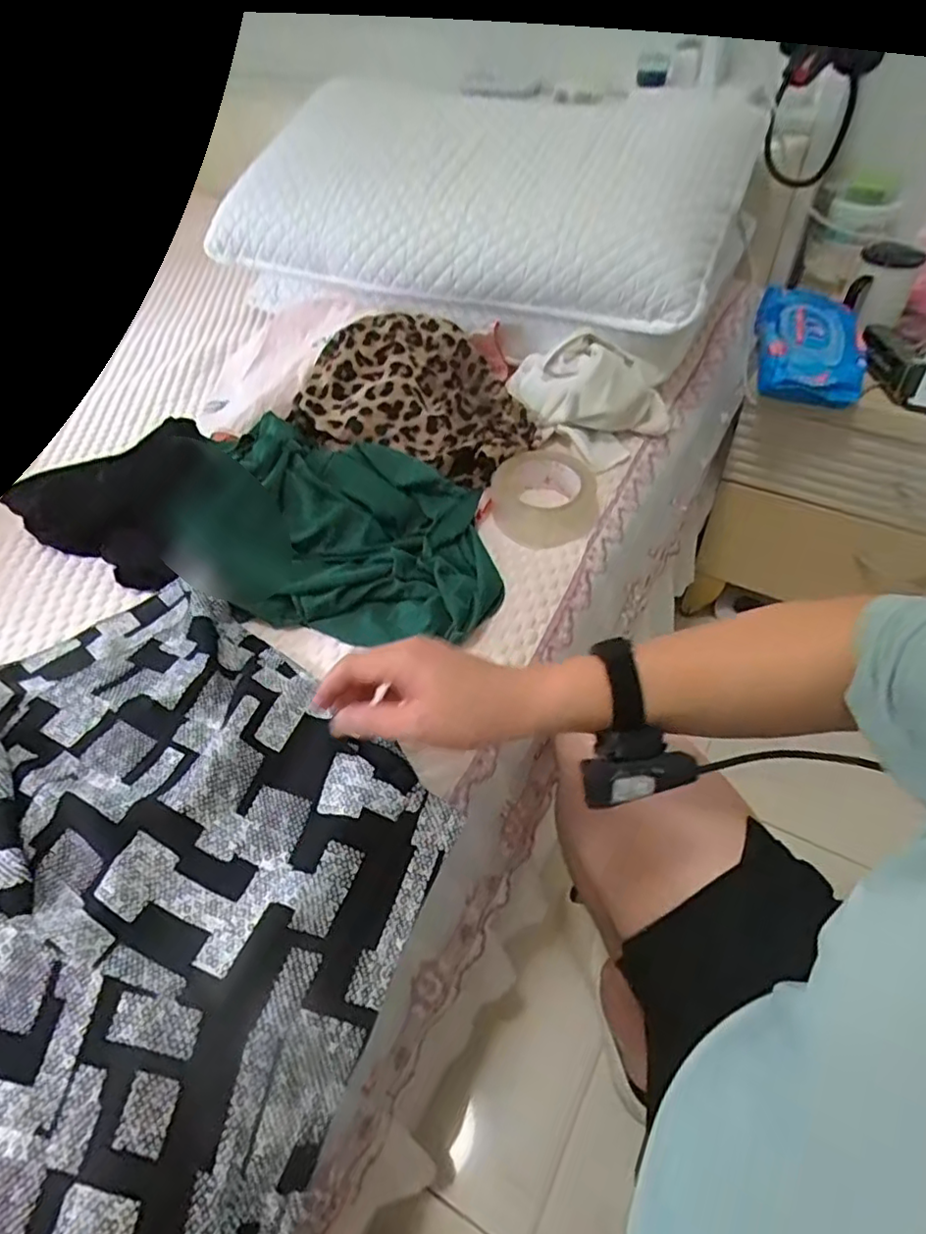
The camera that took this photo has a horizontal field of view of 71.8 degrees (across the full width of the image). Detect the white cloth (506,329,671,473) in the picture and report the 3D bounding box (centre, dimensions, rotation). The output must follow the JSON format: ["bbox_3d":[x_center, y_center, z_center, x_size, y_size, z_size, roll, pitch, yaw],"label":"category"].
[{"bbox_3d":[0.144,-0.269,0.757,0.165,0.114,0.115,34,59,29],"label":"white cloth"}]

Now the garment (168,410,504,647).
[{"bbox_3d":[-0.128,-0.096,0.633,0.342,0.062,0.218,16,51,17],"label":"garment"}]

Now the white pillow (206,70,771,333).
[{"bbox_3d":[0.024,-0.585,0.842,0.643,0.071,0.402,18,70,16],"label":"white pillow"}]

